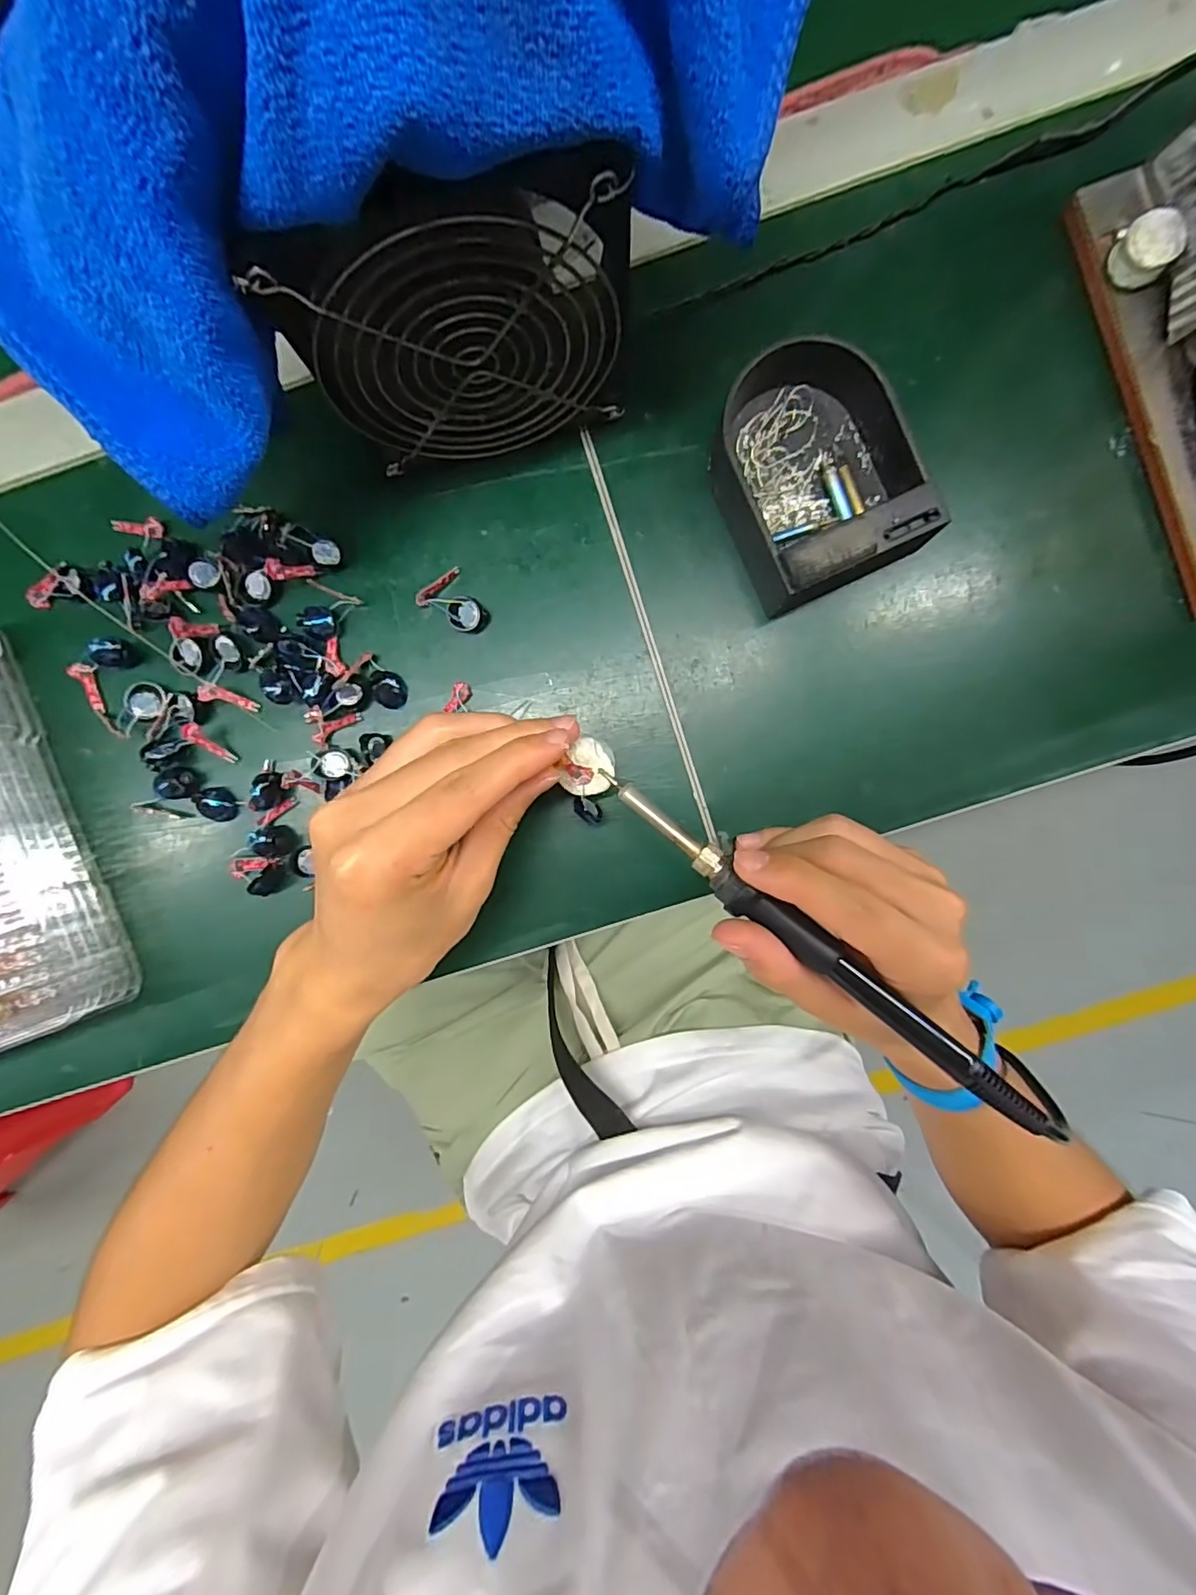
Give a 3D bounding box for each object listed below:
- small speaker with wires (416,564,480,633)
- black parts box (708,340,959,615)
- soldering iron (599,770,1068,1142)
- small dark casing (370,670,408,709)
[{"bbox_3d":[-0.070,-0.093,0.280,0.024,0.008,0.029,-39,91,3],"label":"small speaker with wires"},{"bbox_3d":[0.095,-0.148,0.258,0.085,0.036,0.112,-26,91,3],"label":"black parts box"},{"bbox_3d":[0.082,0.057,0.230,0.206,0.017,0.015,39,93,11],"label":"soldering iron"},{"bbox_3d":[-0.103,-0.053,0.282,0.015,0.009,0.019,-24,92,3],"label":"small dark casing"}]

